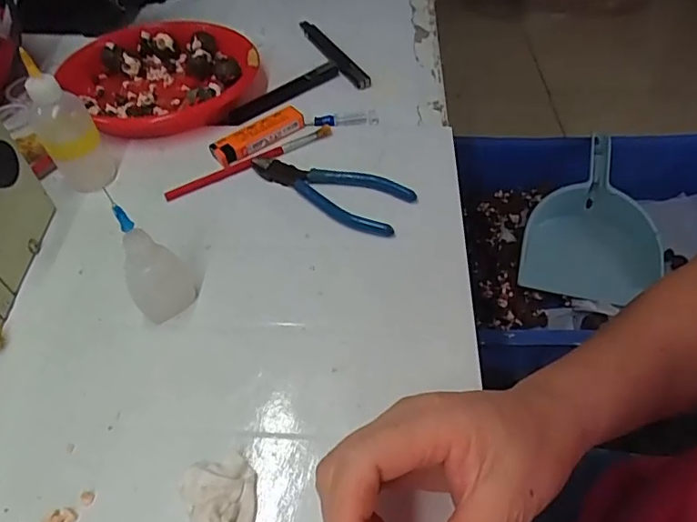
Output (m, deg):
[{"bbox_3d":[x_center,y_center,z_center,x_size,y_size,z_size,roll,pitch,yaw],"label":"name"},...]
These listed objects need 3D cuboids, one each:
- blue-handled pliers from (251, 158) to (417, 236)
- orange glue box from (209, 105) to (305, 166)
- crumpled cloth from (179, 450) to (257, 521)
[{"bbox_3d":[-0.017,-0.051,0.391,0.123,0.009,0.047,15,55,13],"label":"blue-handled pliers"},{"bbox_3d":[-0.074,-0.104,0.435,0.078,0.012,0.023,-32,58,-20],"label":"orange glue box"},{"bbox_3d":[-0.064,0.119,0.264,0.035,0.012,0.040,-14,54,-8],"label":"crumpled cloth"}]

